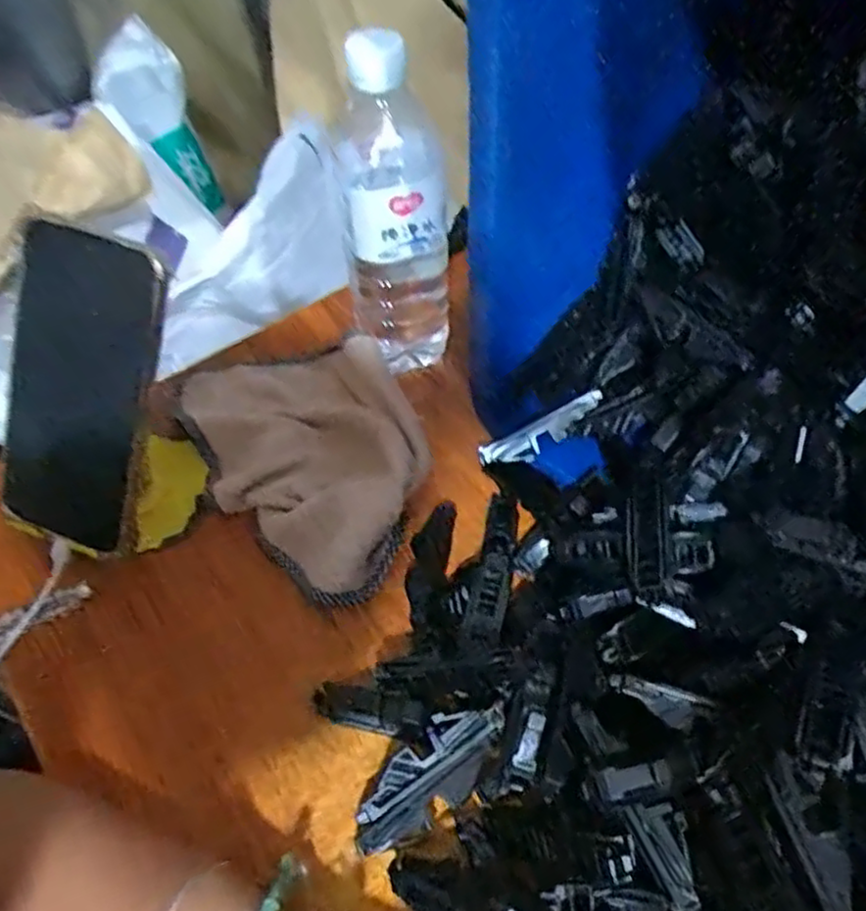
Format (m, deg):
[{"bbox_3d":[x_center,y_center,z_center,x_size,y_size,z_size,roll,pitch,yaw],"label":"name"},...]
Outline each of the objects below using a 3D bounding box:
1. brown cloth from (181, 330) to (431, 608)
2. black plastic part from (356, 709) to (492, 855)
[{"bbox_3d":[-0.079,-0.010,0.438,0.130,0.036,0.207,-22,56,-14],"label":"brown cloth"},{"bbox_3d":[-0.003,0.152,0.324,0.033,0.015,0.075,38,64,25],"label":"black plastic part"}]

